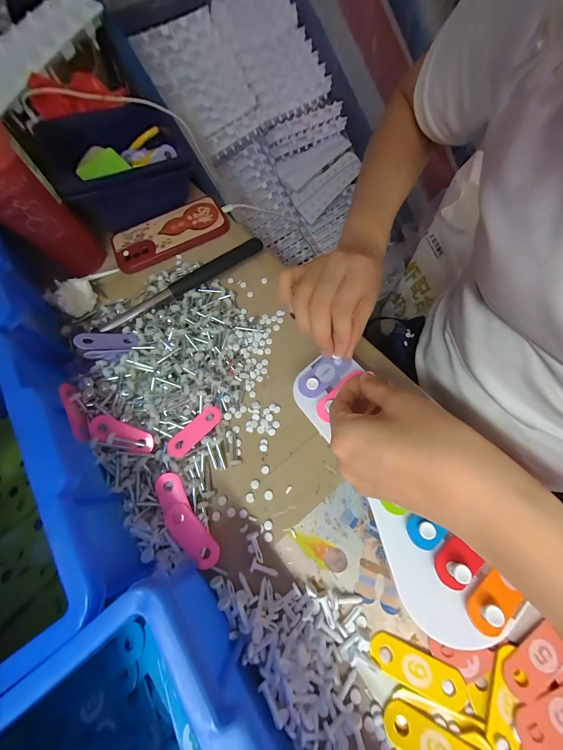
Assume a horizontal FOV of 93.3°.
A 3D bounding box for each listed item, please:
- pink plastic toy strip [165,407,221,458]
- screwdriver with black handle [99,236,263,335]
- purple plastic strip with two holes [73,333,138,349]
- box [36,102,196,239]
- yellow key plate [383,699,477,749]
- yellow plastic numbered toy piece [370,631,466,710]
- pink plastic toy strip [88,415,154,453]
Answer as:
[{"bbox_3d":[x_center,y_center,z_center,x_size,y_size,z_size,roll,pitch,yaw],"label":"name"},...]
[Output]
[{"bbox_3d":[-0.086,0.055,0.263,0.023,0.004,0.059,36,66,29],"label":"pink plastic toy strip"},{"bbox_3d":[-0.114,-0.111,0.326,0.212,0.022,0.018,-34,70,-11],"label":"screwdriver with black handle"},{"bbox_3d":[-0.184,-0.037,0.281,0.055,0.006,0.024,-8,61,-40],"label":"purple plastic strip with two holes"},{"bbox_3d":[-0.208,-0.289,0.363,0.171,0.077,0.139,-29,69,-9],"label":"box"},{"bbox_3d":[0.102,0.247,0.174,0.064,0.004,0.025,14,68,23],"label":"yellow key plate"},{"bbox_3d":[0.098,0.214,0.194,0.063,0.007,0.022,18,69,10],"label":"yellow plastic numbered toy piece"},{"bbox_3d":[-0.151,0.056,0.253,0.060,0.007,0.022,20,72,-9],"label":"pink plastic toy strip"}]

